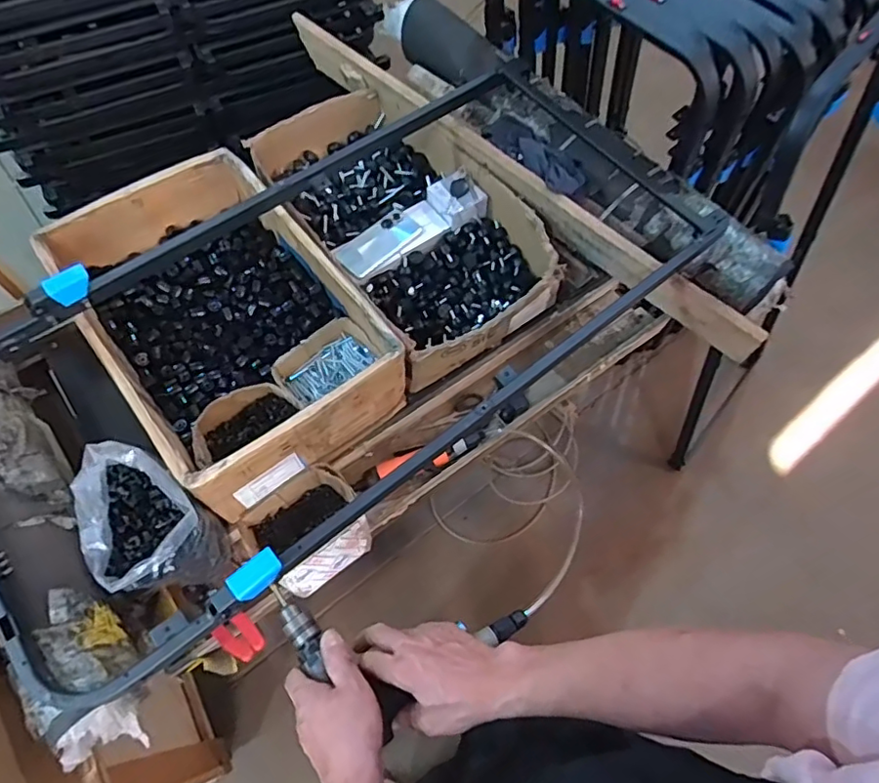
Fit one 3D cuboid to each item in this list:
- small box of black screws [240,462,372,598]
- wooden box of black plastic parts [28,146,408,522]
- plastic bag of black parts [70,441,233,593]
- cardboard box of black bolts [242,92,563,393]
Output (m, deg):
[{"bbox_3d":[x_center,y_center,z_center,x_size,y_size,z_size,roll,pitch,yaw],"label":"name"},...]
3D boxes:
[{"bbox_3d":[-0.193,0.205,0.835,0.166,0.079,0.152,-33,69,-16],"label":"small box of black screws"},{"bbox_3d":[-0.341,-0.118,0.898,0.341,0.146,0.532,-36,70,-17],"label":"wooden box of black plastic parts"},{"bbox_3d":[-0.399,0.187,0.783,0.138,0.174,0.192,-41,72,-19],"label":"plastic bag of black parts"},{"bbox_3d":[-0.068,-0.312,1.035,0.340,0.132,0.598,-31,69,-16],"label":"cardboard box of black bolts"}]

